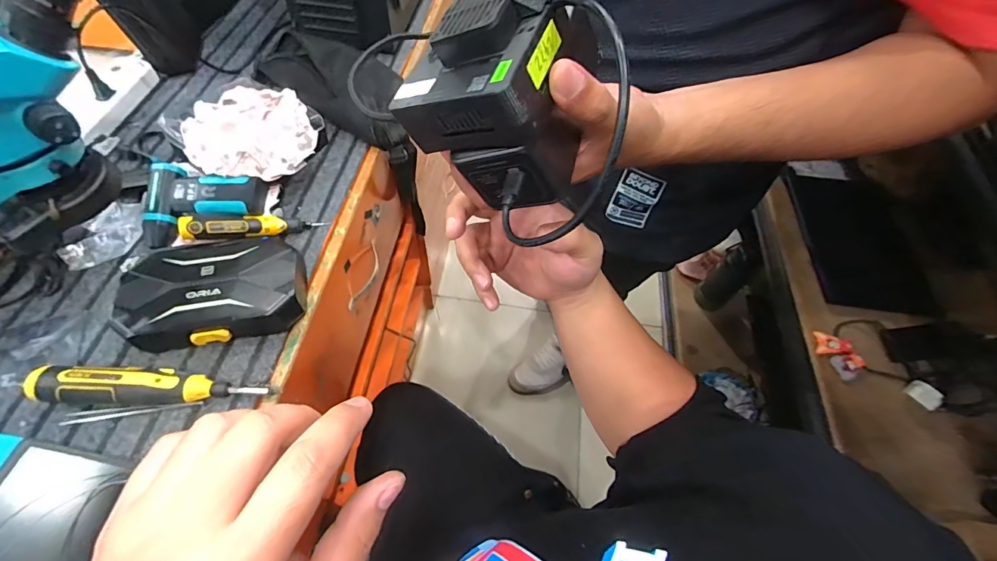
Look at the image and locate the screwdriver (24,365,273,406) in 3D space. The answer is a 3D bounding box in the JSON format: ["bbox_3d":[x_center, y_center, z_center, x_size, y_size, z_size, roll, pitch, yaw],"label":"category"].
[{"bbox_3d":[-0.353,0.108,0.446,0.219,0.038,0.034,1,57,-3],"label":"screwdriver"}]

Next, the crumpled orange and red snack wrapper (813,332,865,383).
[{"bbox_3d":[0.548,0.116,0.698,0.053,0.018,0.082,-20,61,-15],"label":"crumpled orange and red snack wrapper"}]

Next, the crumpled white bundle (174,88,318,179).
[{"bbox_3d":[-0.334,-0.198,0.585,0.155,0.040,0.142,-21,61,-16],"label":"crumpled white bundle"}]

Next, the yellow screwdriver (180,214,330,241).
[{"bbox_3d":[-0.312,-0.069,0.561,0.159,0.027,0.030,-5,57,-24],"label":"yellow screwdriver"}]

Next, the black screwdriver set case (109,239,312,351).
[{"bbox_3d":[-0.327,0.007,0.508,0.187,0.050,0.146,-6,58,-7],"label":"black screwdriver set case"}]

